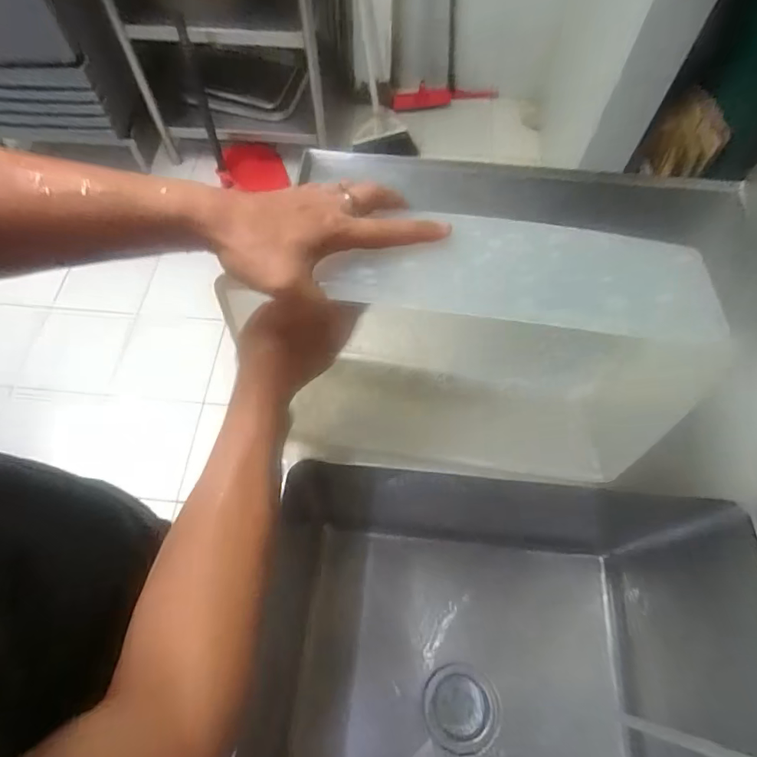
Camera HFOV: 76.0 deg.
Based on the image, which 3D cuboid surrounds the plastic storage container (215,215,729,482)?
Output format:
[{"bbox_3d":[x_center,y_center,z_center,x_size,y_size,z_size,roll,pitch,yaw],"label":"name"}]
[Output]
[{"bbox_3d":[0.074,-0.015,0.460,0.345,0.258,0.138,5,64,2],"label":"plastic storage container"}]

